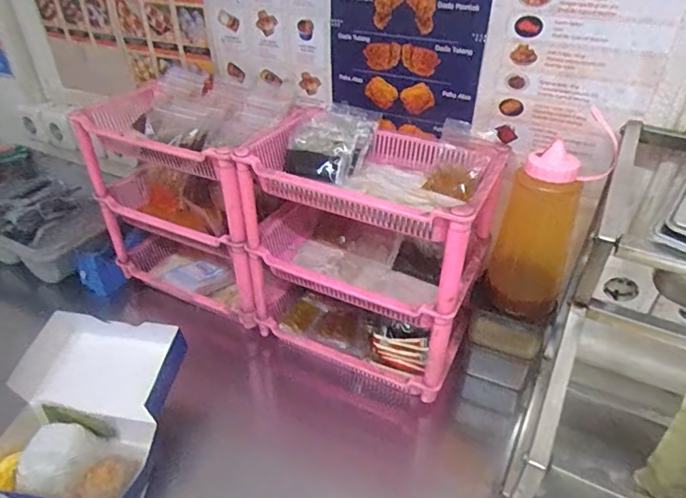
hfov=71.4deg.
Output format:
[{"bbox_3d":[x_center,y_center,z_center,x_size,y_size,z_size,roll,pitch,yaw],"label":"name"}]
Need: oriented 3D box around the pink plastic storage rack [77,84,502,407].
[{"bbox_3d":[-0.119,-0.041,0.756,0.654,0.317,0.187,17,39,21],"label":"pink plastic storage rack"}]

